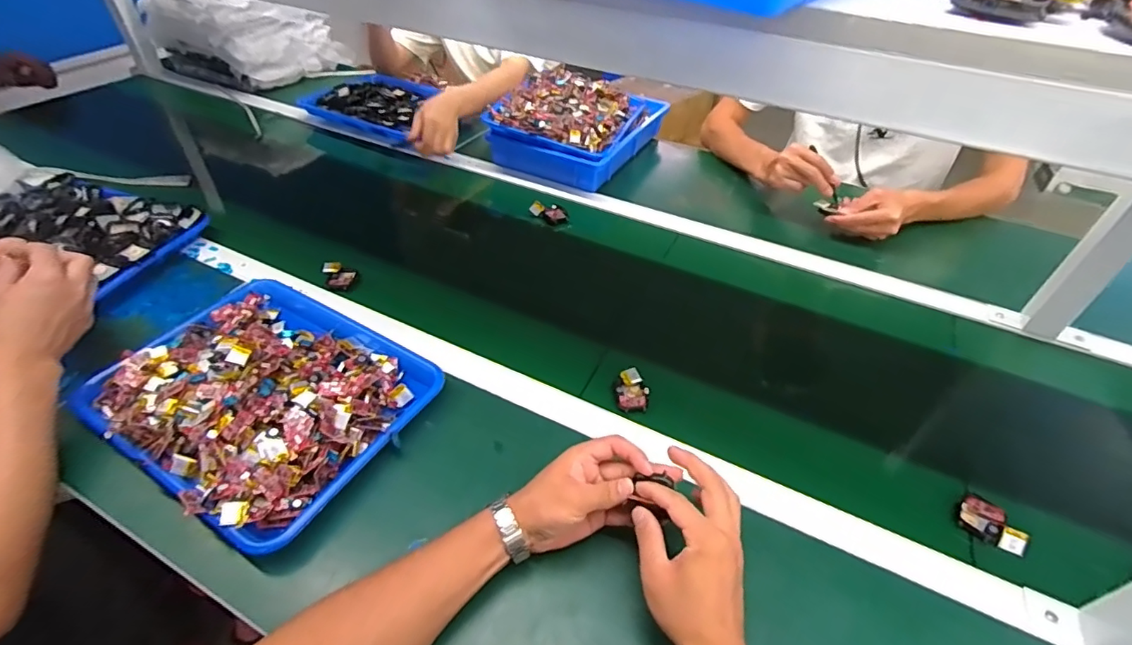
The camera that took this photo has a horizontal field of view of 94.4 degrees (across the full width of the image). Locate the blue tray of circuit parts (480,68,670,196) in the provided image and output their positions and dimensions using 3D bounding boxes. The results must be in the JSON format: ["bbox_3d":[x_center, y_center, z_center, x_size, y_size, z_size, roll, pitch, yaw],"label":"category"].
[{"bbox_3d":[0.026,-0.405,1.058,0.252,0.101,0.322,22,47,20],"label":"blue tray of circuit parts"}]

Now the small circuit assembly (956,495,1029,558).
[{"bbox_3d":[0.417,0.198,0.513,0.040,0.016,0.058,-27,51,-27],"label":"small circuit assembly"}]

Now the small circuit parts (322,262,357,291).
[{"bbox_3d":[-0.331,-0.069,0.768,0.042,0.023,0.043,-14,46,-17],"label":"small circuit parts"}]

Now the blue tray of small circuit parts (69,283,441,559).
[{"bbox_3d":[-0.334,0.067,0.585,0.332,0.058,0.258,24,47,22],"label":"blue tray of small circuit parts"}]

